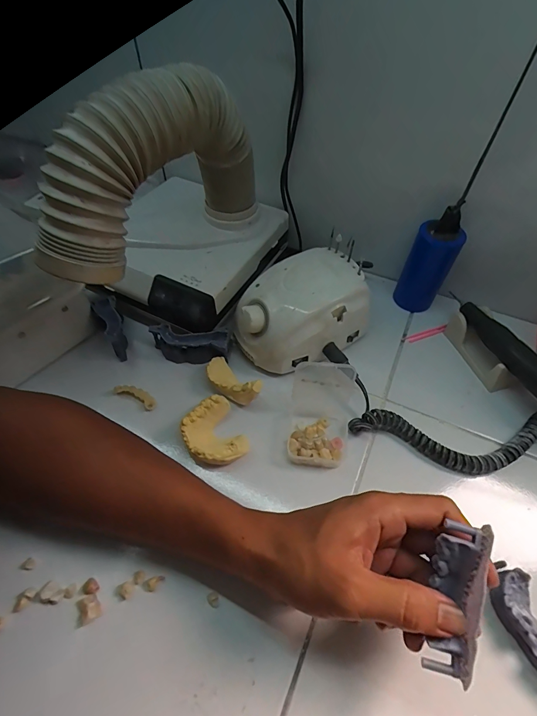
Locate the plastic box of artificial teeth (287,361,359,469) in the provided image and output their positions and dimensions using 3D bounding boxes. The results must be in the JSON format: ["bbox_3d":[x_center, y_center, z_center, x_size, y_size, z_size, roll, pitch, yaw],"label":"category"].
[{"bbox_3d":[0.048,0.056,0.324,0.059,0.059,0.074,10,54,6],"label":"plastic box of artificial teeth"}]

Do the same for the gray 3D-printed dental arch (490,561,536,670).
[{"bbox_3d":[0.188,0.193,0.249,0.029,0.024,0.080,-18,56,-14],"label":"gray 3D-printed dental arch"}]

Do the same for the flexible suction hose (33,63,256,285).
[{"bbox_3d":[-0.076,-0.154,0.284,0.060,0.125,0.230,20,41,13],"label":"flexible suction hose"}]

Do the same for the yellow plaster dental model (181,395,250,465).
[{"bbox_3d":[-0.052,0.072,0.328,0.050,0.030,0.060,-22,57,-17],"label":"yellow plaster dental model"}]

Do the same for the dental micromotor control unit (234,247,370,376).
[{"bbox_3d":[0.035,-0.048,0.383,0.139,0.083,0.099,-32,61,-23],"label":"dental micromotor control unit"}]

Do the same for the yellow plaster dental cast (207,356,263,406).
[{"bbox_3d":[-0.039,0.025,0.359,0.029,0.038,0.064,-36,62,-25],"label":"yellow plaster dental cast"}]

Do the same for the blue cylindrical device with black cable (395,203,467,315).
[{"bbox_3d":[0.189,-0.112,0.416,0.042,0.125,0.047,-32,61,-22],"label":"blue cylindrical device with black cable"}]

